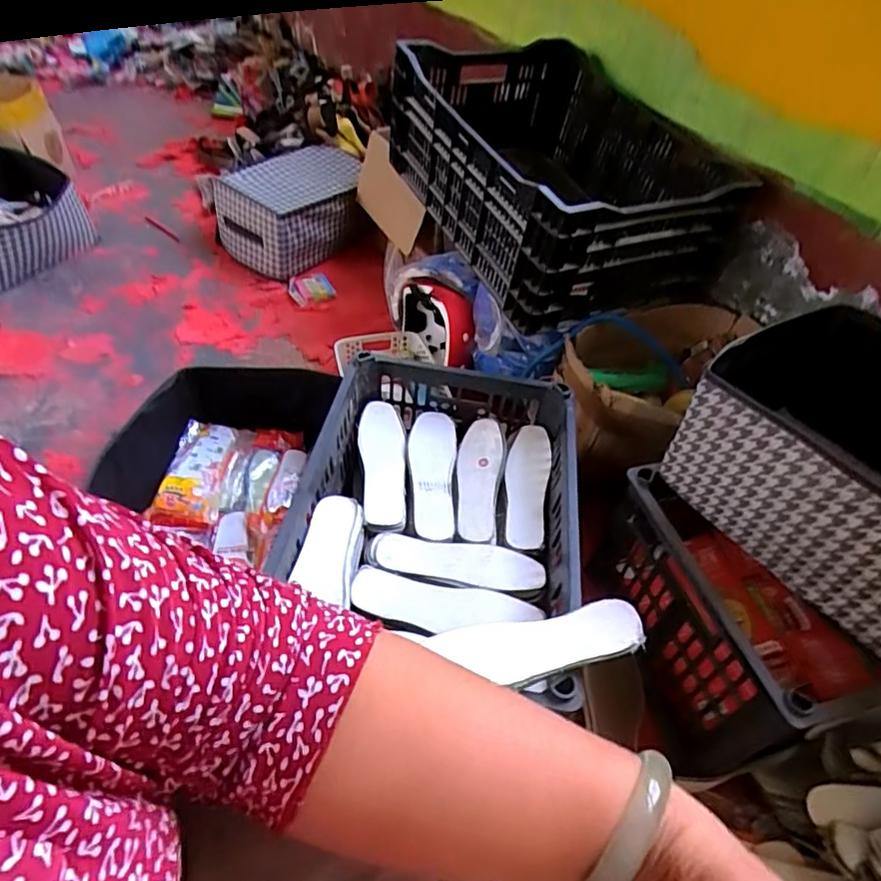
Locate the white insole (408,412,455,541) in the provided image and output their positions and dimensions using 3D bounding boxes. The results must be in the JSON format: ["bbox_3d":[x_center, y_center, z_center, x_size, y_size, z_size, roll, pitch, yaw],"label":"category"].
[{"bbox_3d":[-0.013,0.041,0.833,0.067,0.014,0.221,3,47,-2],"label":"white insole"}]

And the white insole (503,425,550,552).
[{"bbox_3d":[0.125,0.067,0.840,0.066,0.018,0.214,-12,46,28],"label":"white insole"}]

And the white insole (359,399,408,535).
[{"bbox_3d":[-0.084,0.032,0.829,0.067,0.019,0.220,-2,48,-7],"label":"white insole"}]

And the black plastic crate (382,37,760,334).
[{"bbox_3d":[0.204,-0.499,1.051,0.427,0.258,0.573,-17,51,-19],"label":"black plastic crate"}]

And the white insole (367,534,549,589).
[{"bbox_3d":[0.019,0.155,0.742,0.225,0.015,0.065,11,48,5],"label":"white insole"}]

